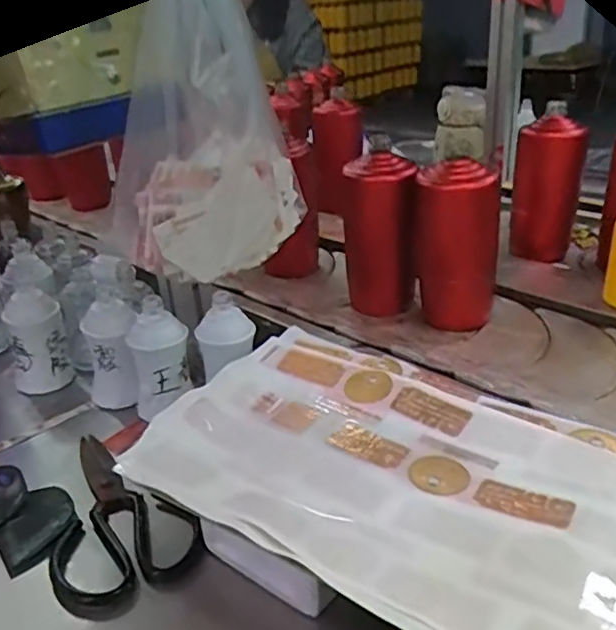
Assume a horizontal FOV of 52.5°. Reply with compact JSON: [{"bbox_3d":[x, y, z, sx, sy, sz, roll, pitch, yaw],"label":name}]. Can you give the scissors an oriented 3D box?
[{"bbox_3d":[-0.166,0.155,0.492,0.100,0.012,0.189,-24,34,-33],"label":"scissors"}]

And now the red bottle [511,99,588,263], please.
[{"bbox_3d":[0.313,-0.168,0.823,0.080,0.178,0.074,13,32,29],"label":"red bottle"}]

